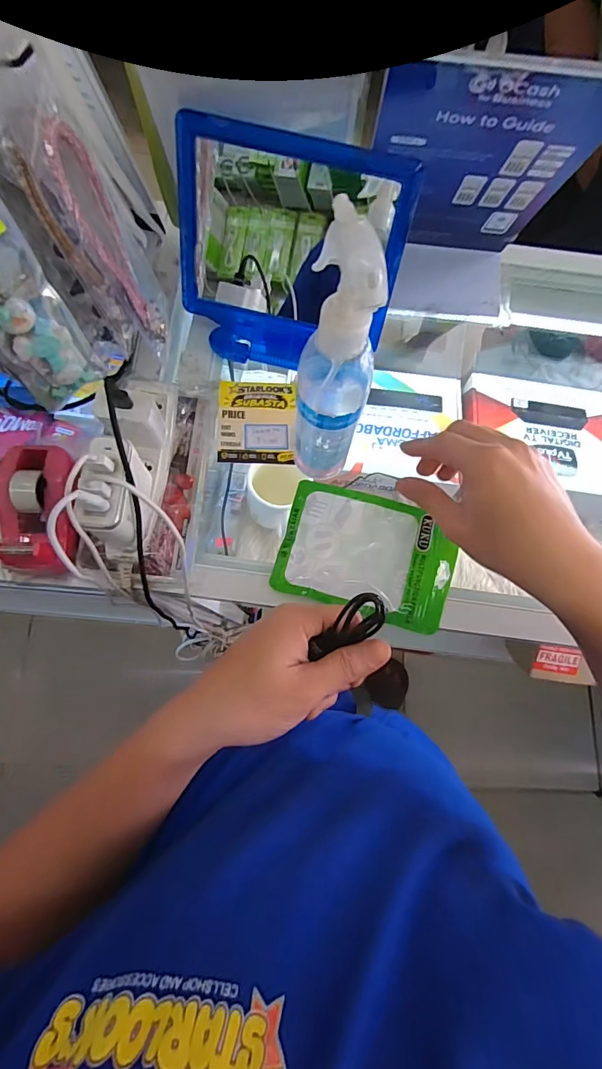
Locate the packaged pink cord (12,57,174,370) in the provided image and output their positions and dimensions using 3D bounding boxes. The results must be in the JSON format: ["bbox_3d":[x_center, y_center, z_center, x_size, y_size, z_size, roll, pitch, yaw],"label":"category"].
[{"bbox_3d":[-0.129,-0.213,0.306,0.026,0.175,0.087,7,76,0],"label":"packaged pink cord"}]

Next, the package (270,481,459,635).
[{"bbox_3d":[0.057,0.016,0.371,0.143,0.008,0.100,17,76,3],"label":"package"}]

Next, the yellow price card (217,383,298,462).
[{"bbox_3d":[-0.040,-0.103,0.402,0.069,0.004,0.080,2,76,-4],"label":"yellow price card"}]

